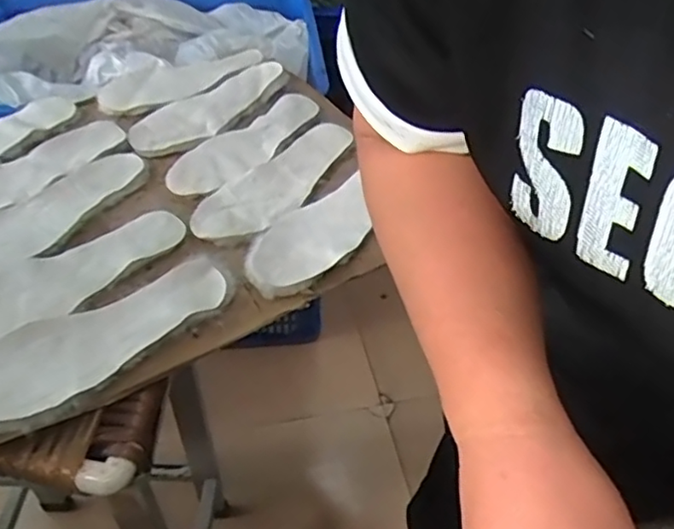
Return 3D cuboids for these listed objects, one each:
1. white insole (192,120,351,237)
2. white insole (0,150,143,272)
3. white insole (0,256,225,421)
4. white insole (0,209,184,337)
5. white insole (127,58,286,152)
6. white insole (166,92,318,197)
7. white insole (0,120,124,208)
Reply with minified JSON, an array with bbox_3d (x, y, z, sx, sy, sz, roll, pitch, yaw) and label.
[{"bbox_3d":[-0.069,-0.104,0.759,0.095,0.013,0.260,31,52,25],"label":"white insole"},{"bbox_3d":[-0.325,-0.058,0.689,0.084,0.013,0.271,26,50,22],"label":"white insole"},{"bbox_3d":[-0.219,0.065,0.573,0.252,0.019,0.082,-28,53,-27],"label":"white insole"},{"bbox_3d":[-0.273,0.011,0.627,0.266,0.019,0.090,-33,55,-30],"label":"white insole"},{"bbox_3d":[-0.171,-0.227,0.878,0.085,0.013,0.279,31,52,25],"label":"white insole"},{"bbox_3d":[-0.115,-0.161,0.818,0.088,0.012,0.266,28,51,24],"label":"white insole"},{"bbox_3d":[-0.367,-0.108,0.733,0.082,0.014,0.264,32,51,28],"label":"white insole"}]

